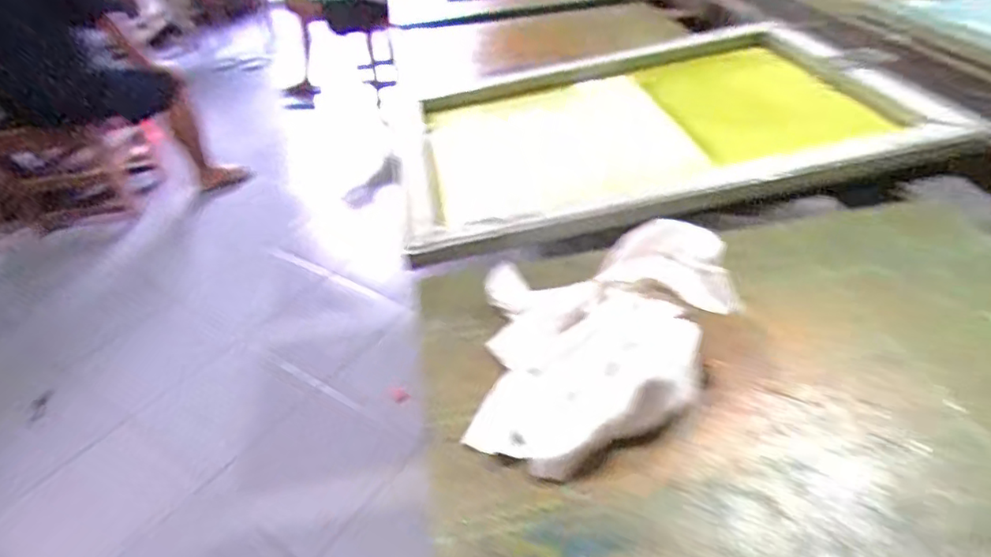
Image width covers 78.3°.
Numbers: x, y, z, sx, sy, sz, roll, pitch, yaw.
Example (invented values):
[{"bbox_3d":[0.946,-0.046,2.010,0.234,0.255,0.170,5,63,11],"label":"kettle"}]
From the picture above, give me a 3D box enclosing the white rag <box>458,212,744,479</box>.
[{"bbox_3d":[0.086,0.042,0.498,0.209,0.084,0.224,1,38,9],"label":"white rag"}]

